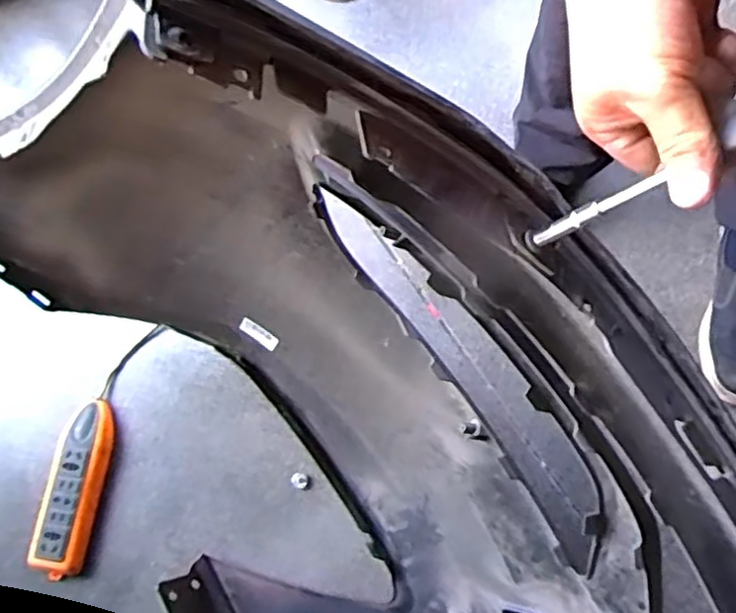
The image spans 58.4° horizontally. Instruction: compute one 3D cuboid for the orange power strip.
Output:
[{"bbox_3d":[-0.422,0.253,0.935,0.083,0.029,0.235,5,75,10],"label":"orange power strip"}]

